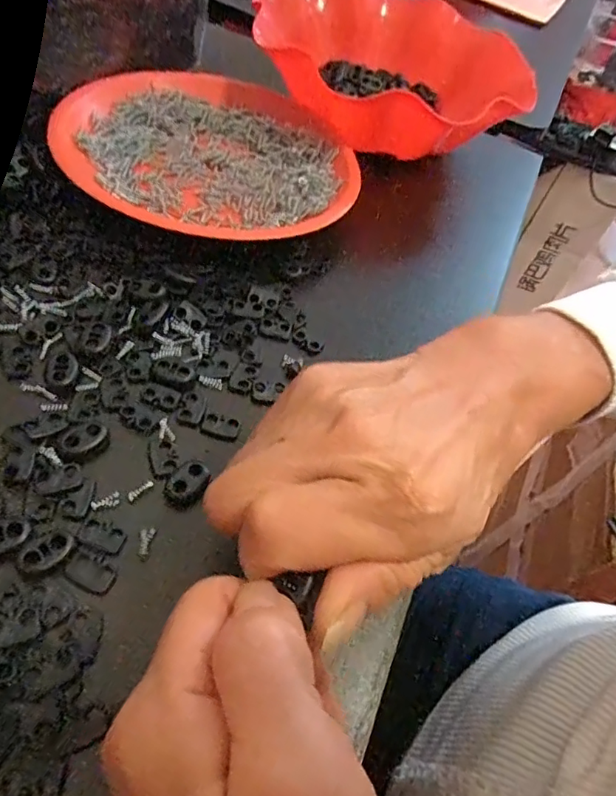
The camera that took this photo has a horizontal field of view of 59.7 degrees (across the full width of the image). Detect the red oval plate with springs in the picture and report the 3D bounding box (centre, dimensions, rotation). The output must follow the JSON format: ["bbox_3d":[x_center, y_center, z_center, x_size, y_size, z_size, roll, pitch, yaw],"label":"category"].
[{"bbox_3d":[-0.067,-0.168,0.364,0.187,0.031,0.193,-18,60,-25],"label":"red oval plate with springs"}]

